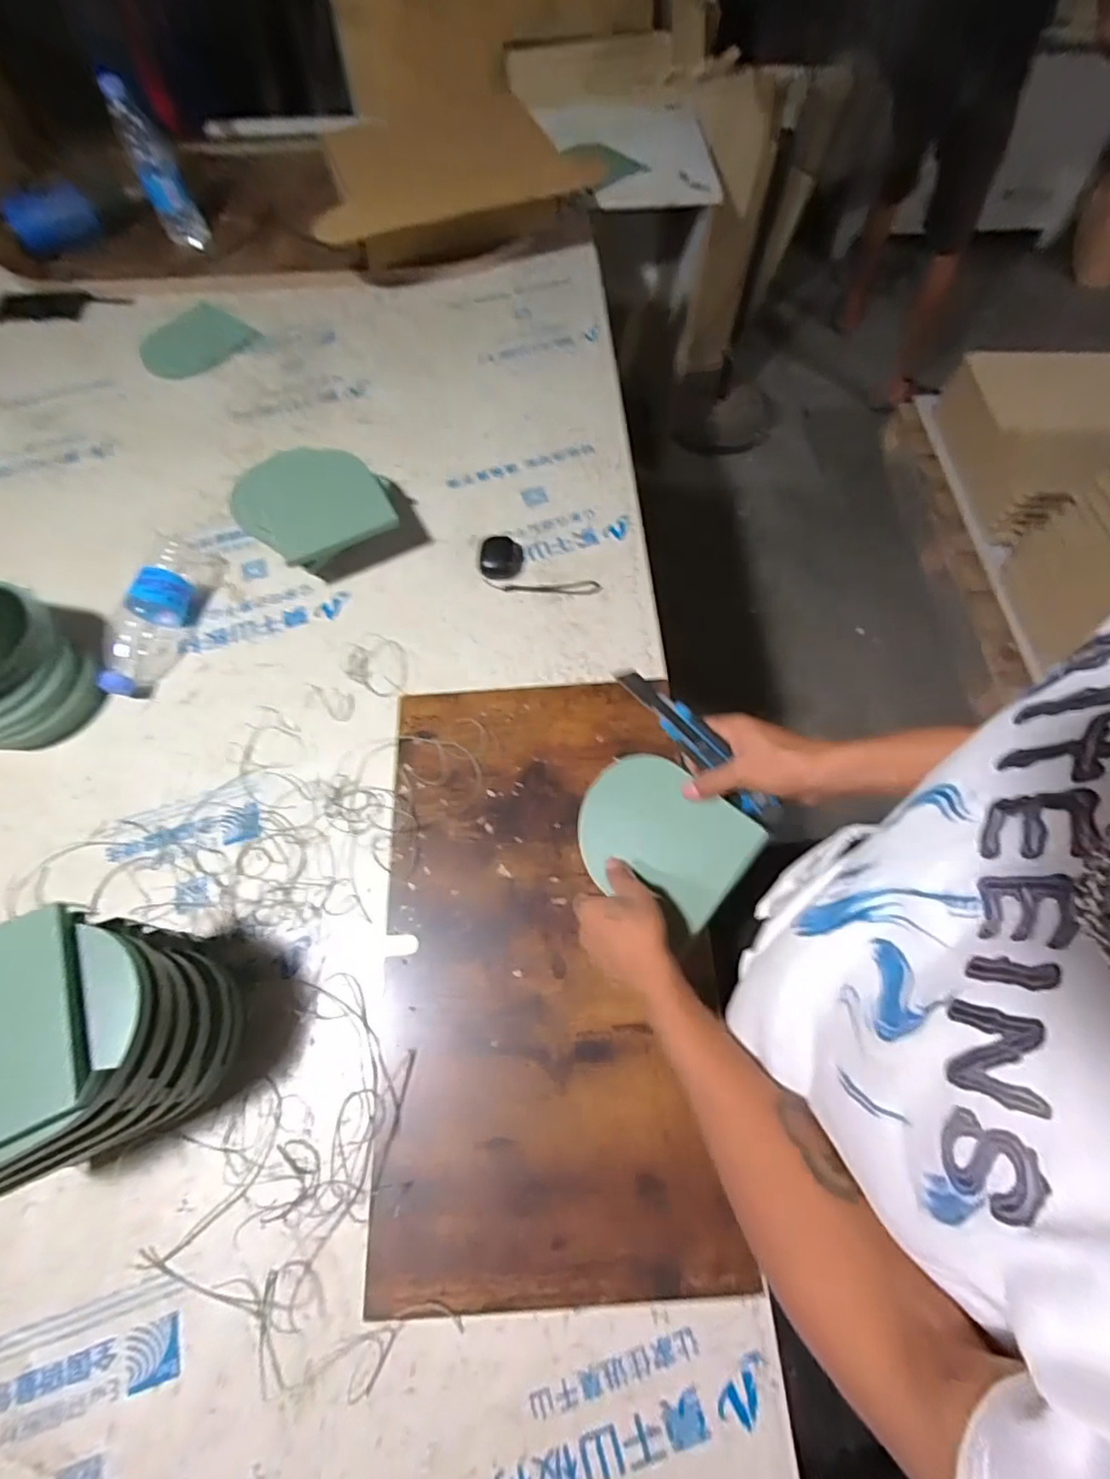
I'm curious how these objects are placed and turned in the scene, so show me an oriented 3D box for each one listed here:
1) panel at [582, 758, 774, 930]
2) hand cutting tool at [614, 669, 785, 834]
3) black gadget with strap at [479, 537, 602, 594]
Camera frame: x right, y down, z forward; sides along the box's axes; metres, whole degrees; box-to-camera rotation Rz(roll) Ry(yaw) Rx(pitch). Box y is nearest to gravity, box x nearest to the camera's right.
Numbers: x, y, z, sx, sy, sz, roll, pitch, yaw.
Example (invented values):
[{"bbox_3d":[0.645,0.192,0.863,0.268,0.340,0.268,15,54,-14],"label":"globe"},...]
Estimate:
[{"bbox_3d":[0.094,0.094,0.566,0.172,0.009,0.137,41,105,36],"label":"panel"},{"bbox_3d":[0.135,0.008,0.534,0.195,0.029,0.028,45,72,-5],"label":"hand cutting tool"},{"bbox_3d":[-0.030,-0.221,0.789,0.164,0.021,0.079,29,69,14],"label":"black gadget with strap"}]

